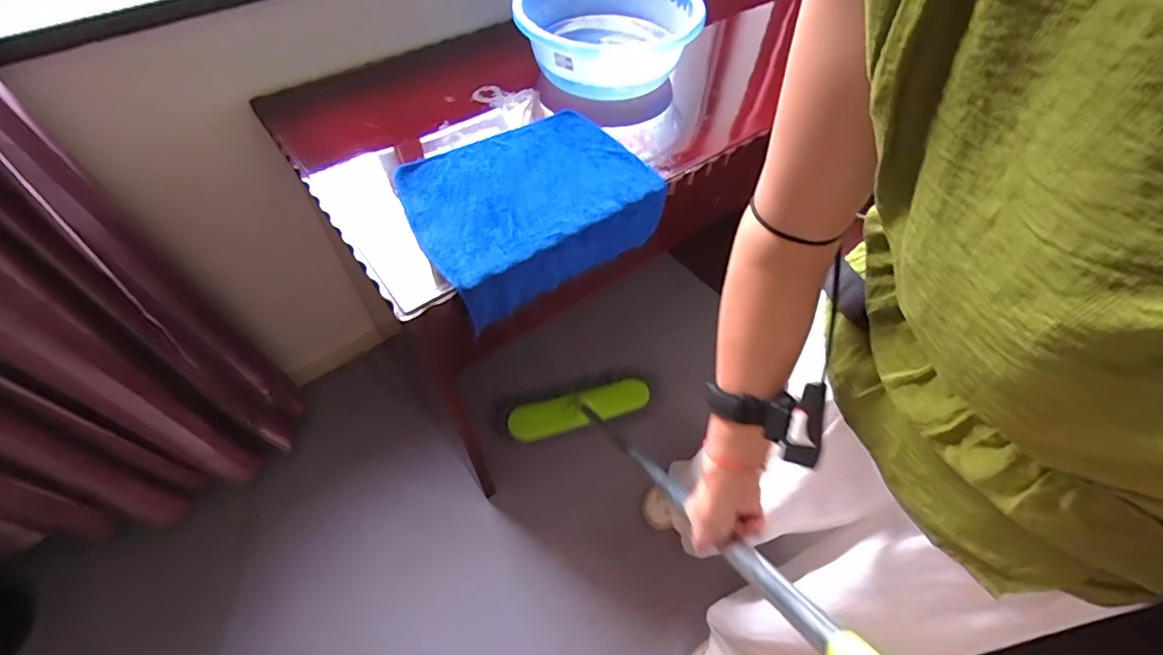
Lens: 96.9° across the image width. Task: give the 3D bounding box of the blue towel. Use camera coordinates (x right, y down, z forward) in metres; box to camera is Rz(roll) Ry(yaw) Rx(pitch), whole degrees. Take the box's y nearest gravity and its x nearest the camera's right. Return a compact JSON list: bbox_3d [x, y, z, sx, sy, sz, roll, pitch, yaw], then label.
[{"bbox_3d":[-0.088,-0.190,0.800,0.350,0.097,0.261,-32,61,-23],"label":"blue towel"}]

